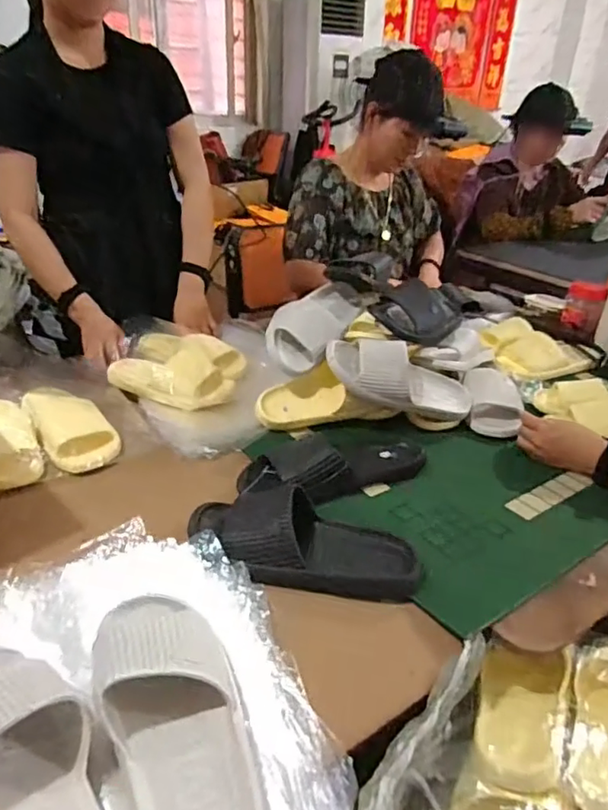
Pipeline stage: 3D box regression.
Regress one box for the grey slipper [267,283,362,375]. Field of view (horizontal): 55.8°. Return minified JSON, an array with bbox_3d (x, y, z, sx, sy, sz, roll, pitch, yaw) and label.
[{"bbox_3d":[0.032,-0.154,1.060,0.111,0.086,0.269,19,34,26],"label":"grey slipper"}]

